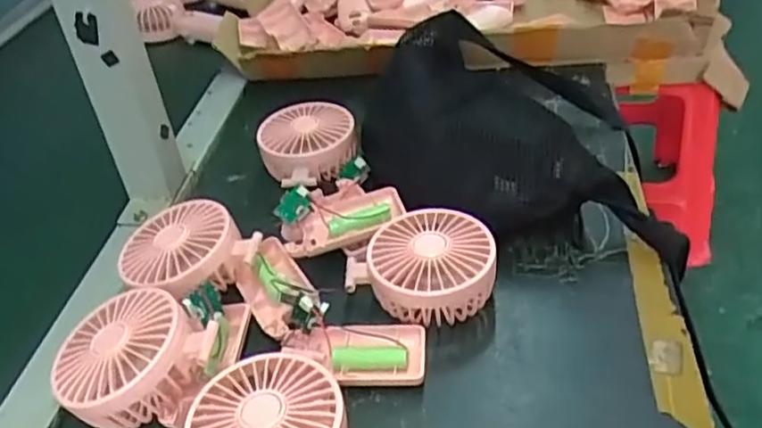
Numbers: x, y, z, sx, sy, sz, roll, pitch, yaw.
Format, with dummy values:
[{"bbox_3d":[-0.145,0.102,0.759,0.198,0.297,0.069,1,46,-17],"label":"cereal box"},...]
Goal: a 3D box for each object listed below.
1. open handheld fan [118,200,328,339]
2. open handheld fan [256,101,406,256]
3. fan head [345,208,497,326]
[{"bbox_3d":[-0.108,0.039,0.488,0.165,0.051,0.089,7,41,18],"label":"open handheld fan"},{"bbox_3d":[-0.050,-0.031,0.568,0.090,0.047,0.178,-17,39,-11],"label":"open handheld fan"},{"bbox_3d":[0.030,0.037,0.473,0.097,0.045,0.080,15,43,26],"label":"fan head"}]

